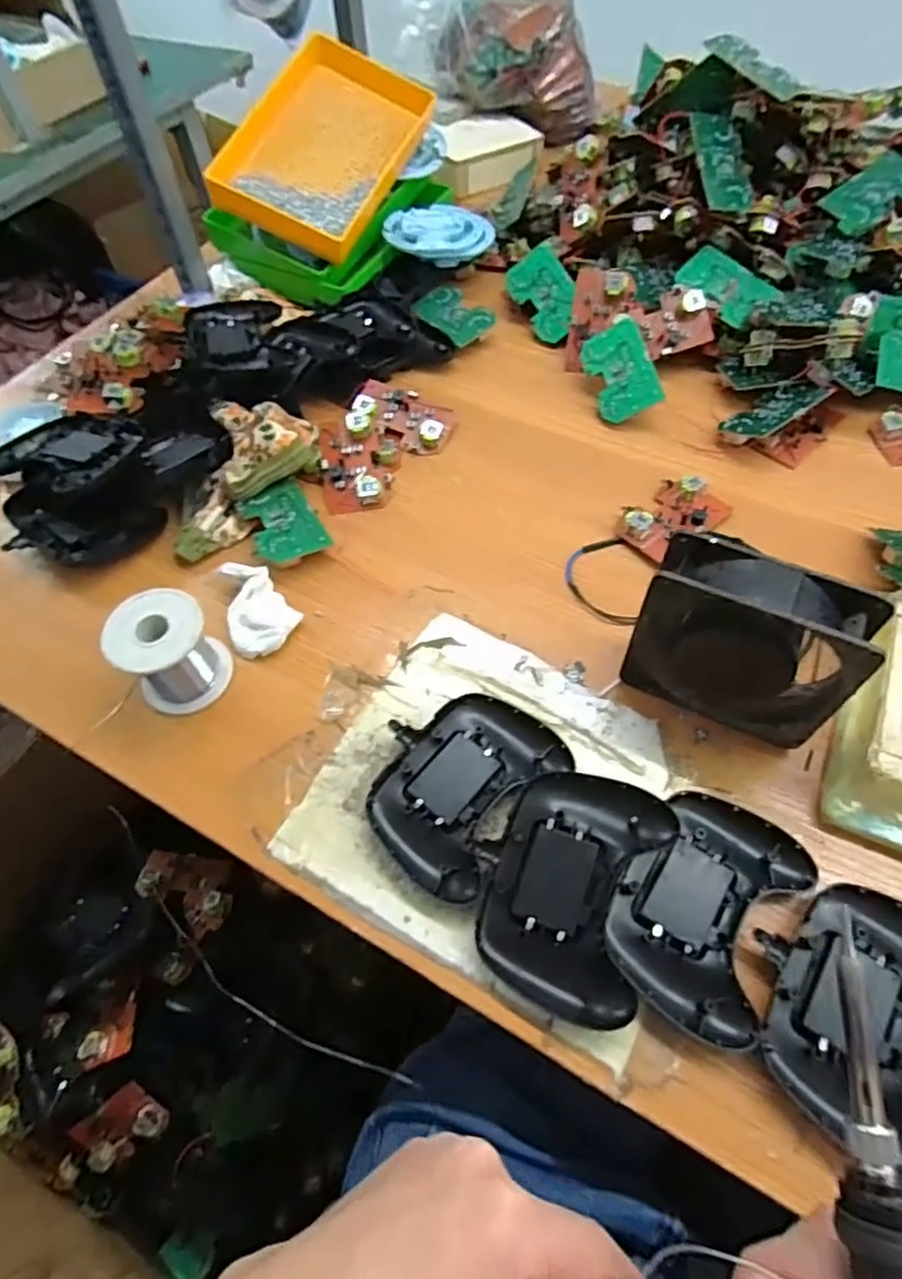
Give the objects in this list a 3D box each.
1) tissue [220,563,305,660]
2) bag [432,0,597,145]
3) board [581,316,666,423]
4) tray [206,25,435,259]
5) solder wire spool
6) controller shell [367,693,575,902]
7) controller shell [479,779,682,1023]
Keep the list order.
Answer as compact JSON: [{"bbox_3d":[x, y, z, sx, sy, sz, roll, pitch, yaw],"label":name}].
[{"bbox_3d":[-0.146,-0.022,0.473,0.050,0.027,0.071,-36,63,-18],"label":"tissue"},{"bbox_3d":[0.089,-0.770,0.838,0.209,0.151,0.154,9,59,8],"label":"bag"},{"bbox_3d":[0.155,-0.247,0.587,0.055,0.007,0.094,-21,75,25],"label":"board"},{"bbox_3d":[-0.132,-0.522,0.677,0.154,0.027,0.238,25,76,-7],"label":"tray"},{"bbox_3d":[-0.189,0.009,0.432,0.057,0.069,0.063,37,66,22],"label":"solder wire spool"},{"bbox_3d":[0.006,0.090,0.402,0.092,0.018,0.121,34,65,21],"label":"controller shell"},{"bbox_3d":[0.067,0.137,0.356,0.085,0.032,0.119,17,60,13],"label":"controller shell"}]

